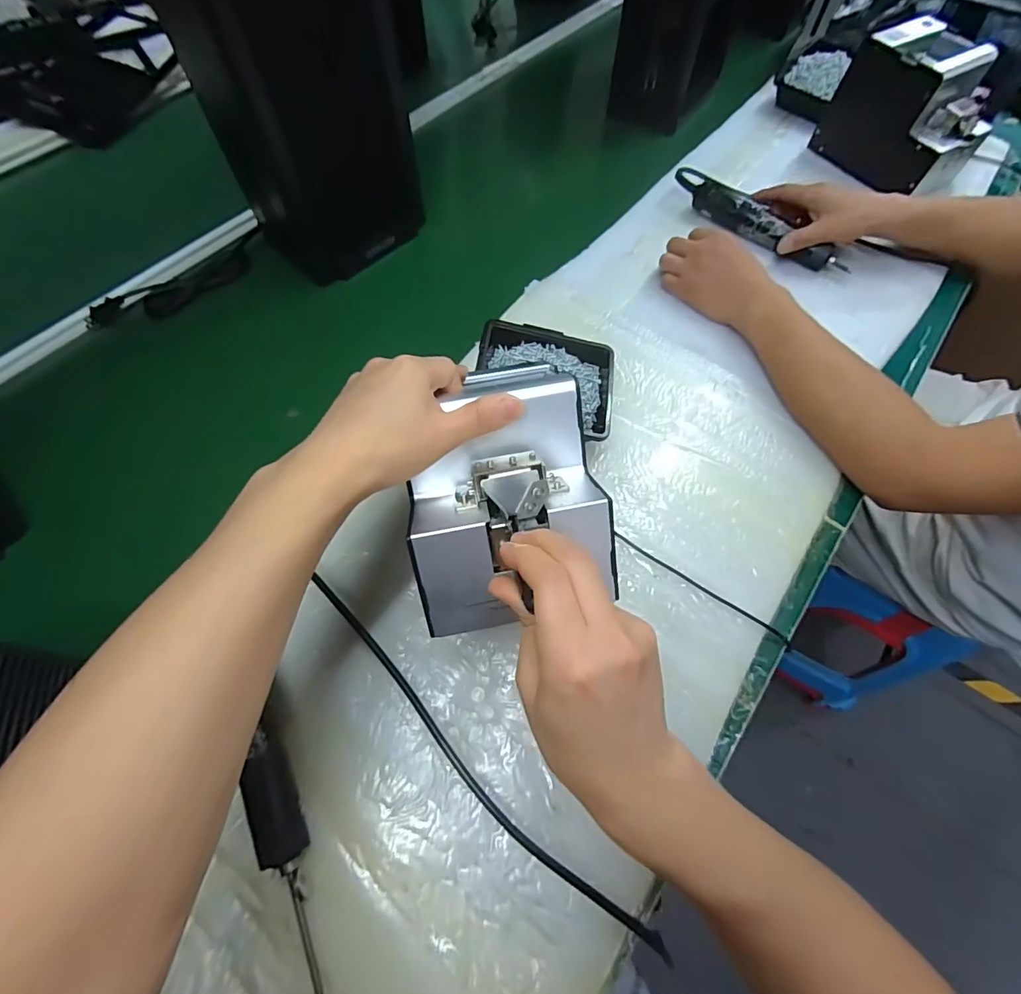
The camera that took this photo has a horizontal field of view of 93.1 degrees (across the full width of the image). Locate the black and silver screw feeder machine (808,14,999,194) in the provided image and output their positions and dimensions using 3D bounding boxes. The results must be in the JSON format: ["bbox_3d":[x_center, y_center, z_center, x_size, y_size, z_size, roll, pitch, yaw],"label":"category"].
[{"bbox_3d":[0.581,-0.556,0.700,0.134,0.135,0.183,-28,65,-14],"label":"black and silver screw feeder machine"}]

